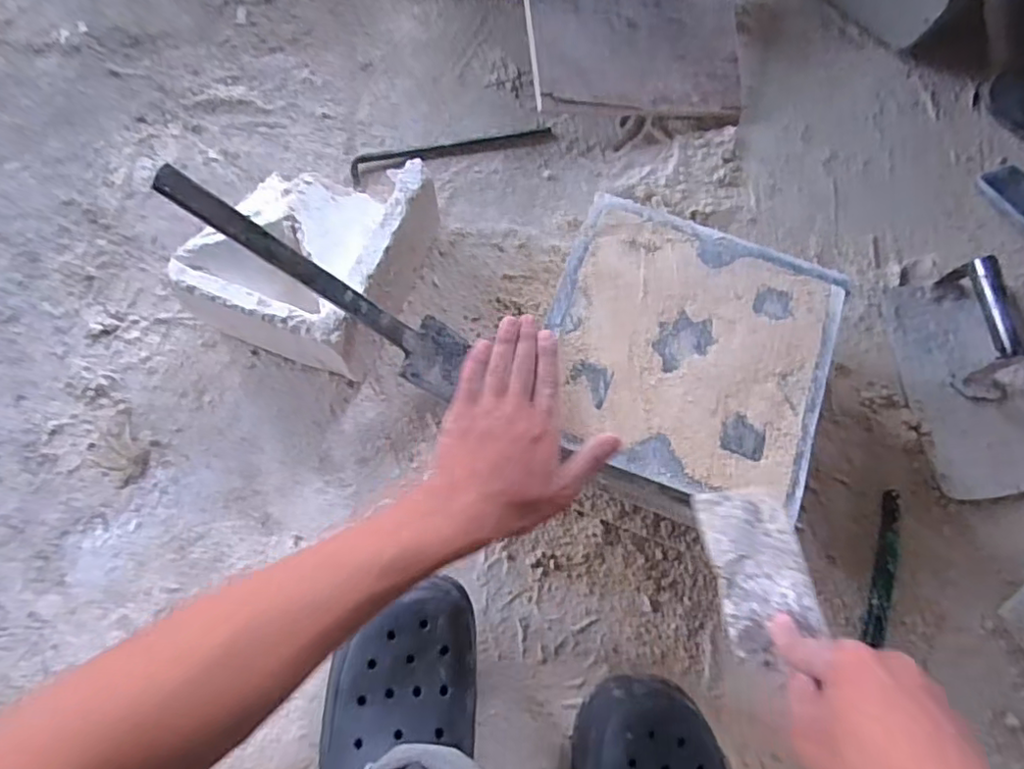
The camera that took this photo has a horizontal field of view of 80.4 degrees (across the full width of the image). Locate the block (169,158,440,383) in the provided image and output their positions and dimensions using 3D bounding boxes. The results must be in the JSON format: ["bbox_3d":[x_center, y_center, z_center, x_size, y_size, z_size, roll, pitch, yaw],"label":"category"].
[{"bbox_3d":[-0.192,-0.125,0.585,0.175,0.113,0.192,20,76,4],"label":"block"}]

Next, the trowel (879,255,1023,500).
[{"bbox_3d":[0.474,-0.008,0.596,0.140,0.066,0.227,-6,76,-3],"label":"trowel"}]

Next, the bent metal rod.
[{"bbox_3d":[-0.069,-0.267,0.683,0.228,0.009,0.035,-17,77,-6],"label":"bent metal rod"}]

